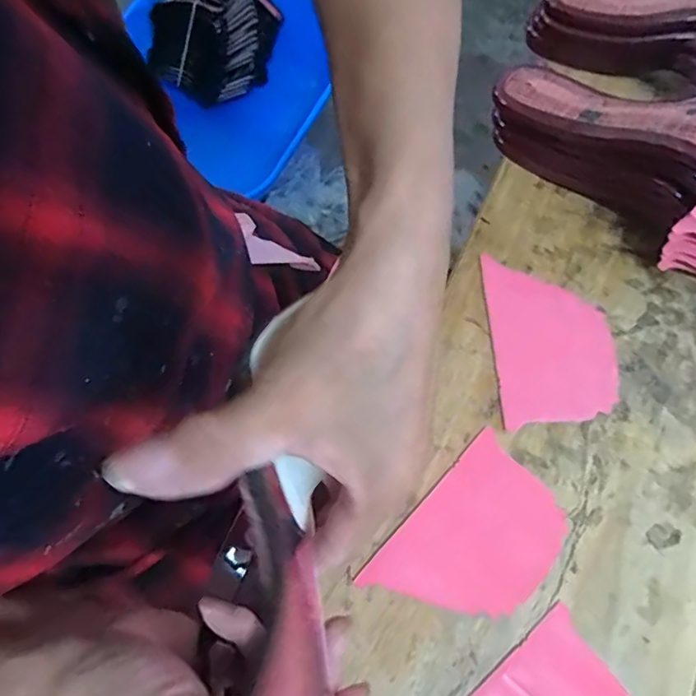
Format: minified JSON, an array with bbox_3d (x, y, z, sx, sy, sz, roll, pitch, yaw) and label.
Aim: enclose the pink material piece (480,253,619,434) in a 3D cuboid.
[{"bbox_3d":[0.152,-0.008,0.404,0.089,0.004,0.124,-4,72,-3],"label":"pink material piece"}]

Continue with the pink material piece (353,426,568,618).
[{"bbox_3d":[0.084,0.131,0.359,0.087,0.004,0.124,41,76,14],"label":"pink material piece"}]

